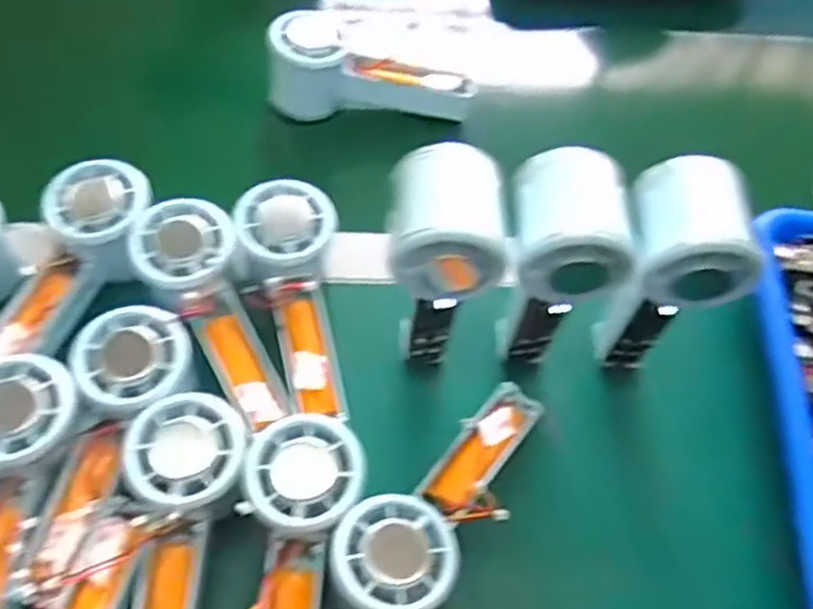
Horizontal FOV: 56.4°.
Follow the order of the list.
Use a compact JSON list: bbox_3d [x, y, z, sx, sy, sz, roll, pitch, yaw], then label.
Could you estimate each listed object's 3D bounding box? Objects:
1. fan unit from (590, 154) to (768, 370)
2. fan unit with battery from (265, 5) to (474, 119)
[{"bbox_3d":[0.143,-0.009,0.426,0.057,0.137,0.067,8,57,1],"label":"fan unit"},{"bbox_3d":[-0.026,-0.165,0.564,0.144,0.061,0.052,13,57,4],"label":"fan unit with battery"}]

